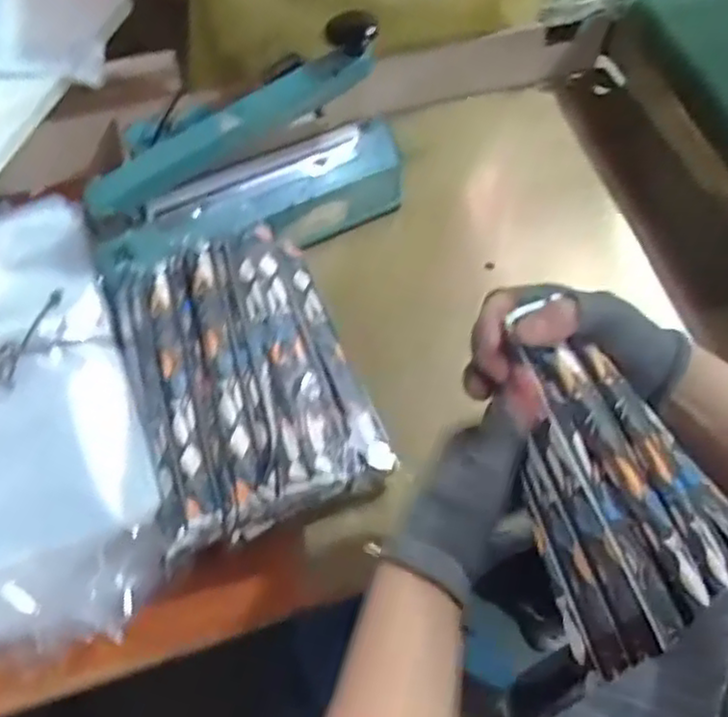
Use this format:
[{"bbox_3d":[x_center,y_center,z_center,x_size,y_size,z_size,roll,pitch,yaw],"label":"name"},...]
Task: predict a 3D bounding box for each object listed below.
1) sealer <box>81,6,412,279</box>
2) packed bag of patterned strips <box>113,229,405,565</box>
[{"bbox_3d":[-0.101,-0.172,0.631,0.298,0.161,0.118,-31,63,-19],"label":"sealer"},{"bbox_3d":[-0.099,0.004,0.566,0.178,0.060,0.261,-16,59,-12],"label":"packed bag of patterned strips"}]

